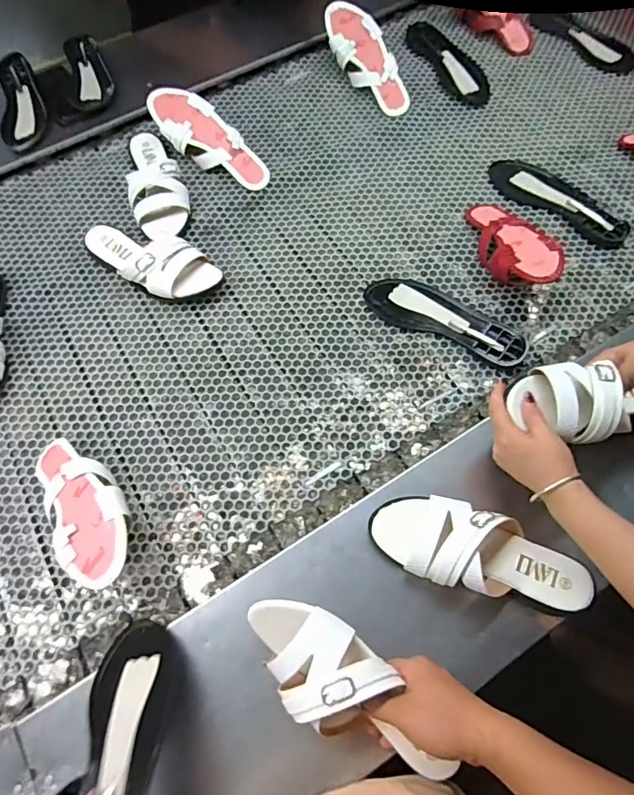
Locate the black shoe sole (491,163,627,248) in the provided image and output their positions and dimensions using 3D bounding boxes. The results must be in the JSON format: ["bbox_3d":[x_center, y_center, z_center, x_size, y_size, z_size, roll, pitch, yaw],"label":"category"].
[{"bbox_3d":[0.422,-0.349,0.837,0.258,0.012,0.087,39,73,17],"label":"black shoe sole"}]

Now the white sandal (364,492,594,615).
[{"bbox_3d":[0.187,0.176,0.549,0.243,0.068,0.091,15,69,7],"label":"white sandal"}]

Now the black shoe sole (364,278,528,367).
[{"bbox_3d":[0.196,-0.125,0.736,0.253,0.023,0.078,26,69,13],"label":"black shoe sole"}]

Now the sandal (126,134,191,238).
[{"bbox_3d":[-0.285,-0.385,0.845,0.091,0.059,0.229,-17,66,-6],"label":"sandal"}]

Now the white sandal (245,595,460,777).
[{"bbox_3d":[0.026,0.292,0.474,0.235,0.070,0.093,41,73,18],"label":"white sandal"}]

